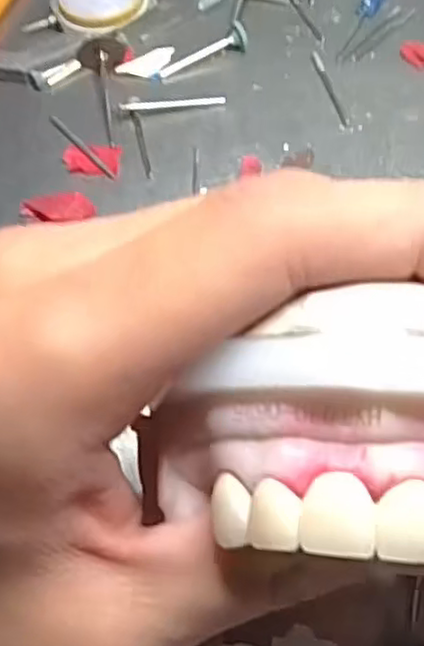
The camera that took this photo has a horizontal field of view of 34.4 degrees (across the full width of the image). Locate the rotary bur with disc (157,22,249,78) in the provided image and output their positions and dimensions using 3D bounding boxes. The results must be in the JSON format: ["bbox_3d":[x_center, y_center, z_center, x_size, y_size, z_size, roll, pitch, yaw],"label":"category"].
[{"bbox_3d":[-0.004,-0.116,0.290,0.040,0.011,0.008,-21,63,-7],"label":"rotary bur with disc"}]

